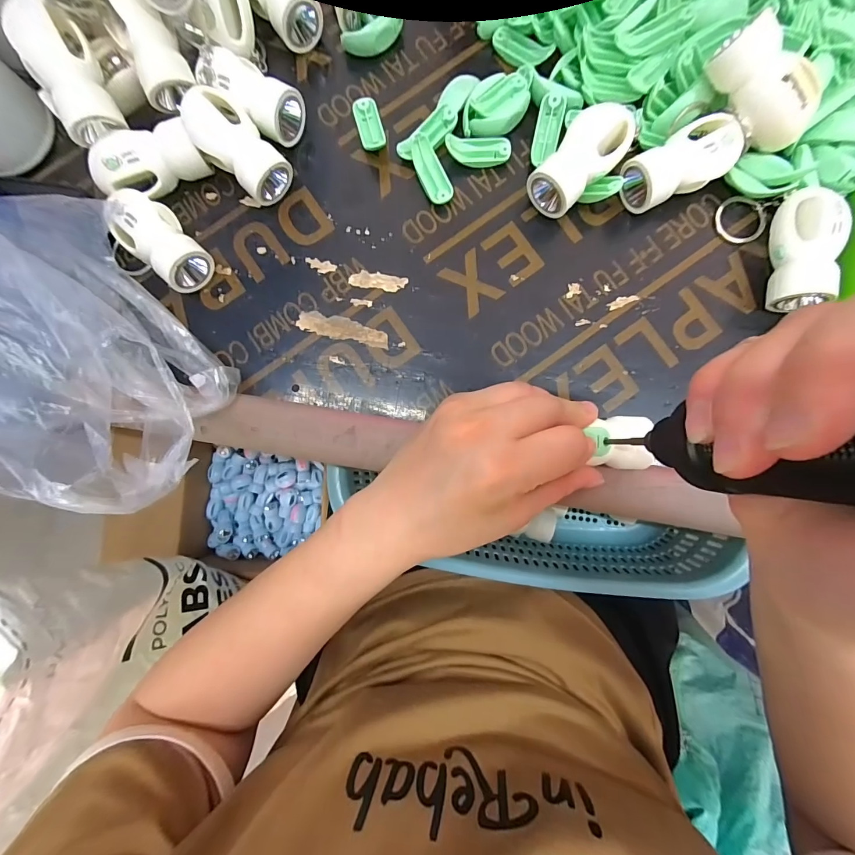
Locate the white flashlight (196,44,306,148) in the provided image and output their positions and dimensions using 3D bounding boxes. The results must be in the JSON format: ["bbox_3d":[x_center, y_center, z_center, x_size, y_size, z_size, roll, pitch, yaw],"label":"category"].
[{"bbox_3d":[-0.106,-0.204,0.229,0.061,0.026,0.030,29,88,-18],"label":"white flashlight"}]

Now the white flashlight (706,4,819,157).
[{"bbox_3d":[0.184,-0.185,0.207,0.064,0.023,0.028,43,89,-11],"label":"white flashlight"}]

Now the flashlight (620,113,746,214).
[{"bbox_3d":[0.147,-0.154,0.226,0.061,0.031,0.031,-24,86,1],"label":"flashlight"}]

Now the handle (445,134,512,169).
[{"bbox_3d":[0.032,-0.175,0.239,0.040,0.014,0.015,-5,87,2],"label":"handle"}]

